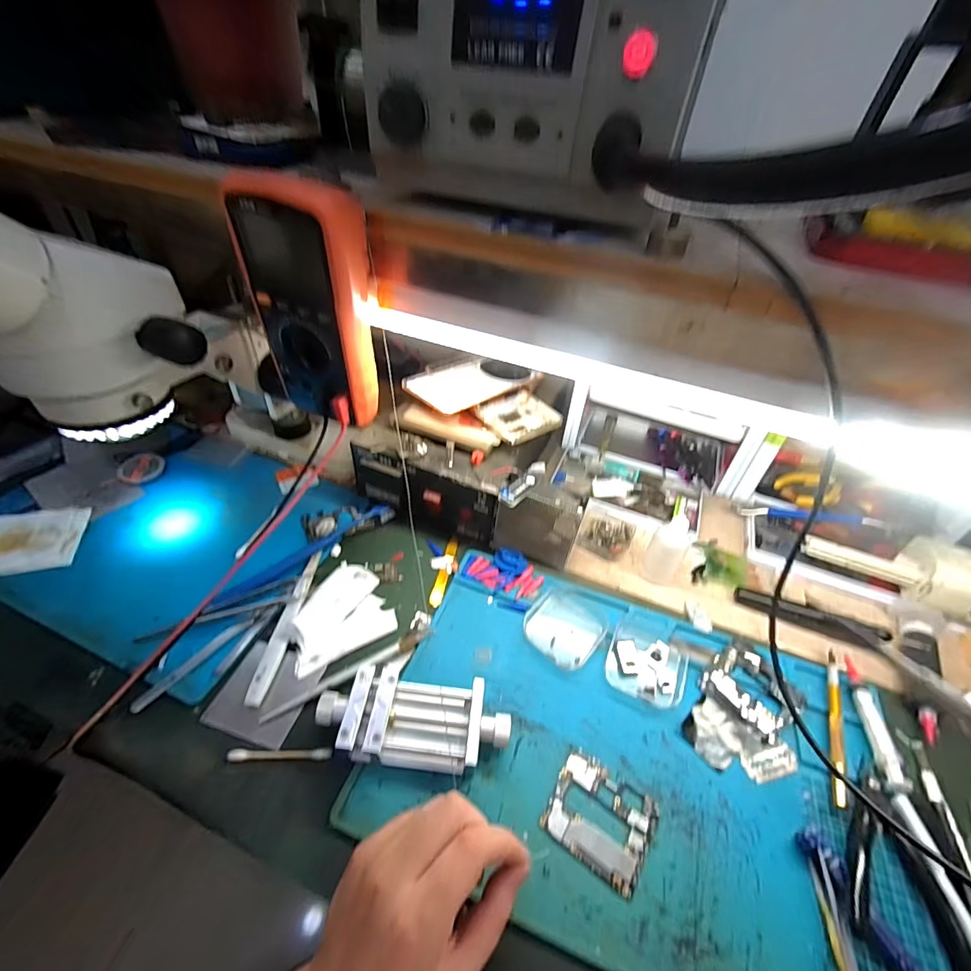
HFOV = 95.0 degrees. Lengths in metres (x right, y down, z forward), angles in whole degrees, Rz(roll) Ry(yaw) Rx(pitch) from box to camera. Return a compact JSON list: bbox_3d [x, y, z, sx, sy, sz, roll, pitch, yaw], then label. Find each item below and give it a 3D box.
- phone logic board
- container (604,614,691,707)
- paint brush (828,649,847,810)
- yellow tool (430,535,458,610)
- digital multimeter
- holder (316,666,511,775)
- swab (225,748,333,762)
[{"bbox_3d":[0.079,0.227,0.305,0.065,0.004,0.058,26,47,21],"label":"phone logic board"},{"bbox_3d":[0.145,0.147,0.392,0.064,0.013,0.083,21,45,17],"label":"container"},{"bbox_3d":[0.281,0.188,0.356,0.009,0.006,0.132,23,46,19],"label":"paint brush"},{"bbox_3d":[-0.041,0.084,0.450,0.013,0.004,0.084,9,43,5],"label":"yellow tool"},{"bbox_3d":[-0.130,-0.133,0.343,0.090,0.171,0.046,18,45,14],"label":"digital multimeter"},{"bbox_3d":[-0.052,0.173,0.330,0.135,0.034,0.059,5,43,1],"label":"holder"},{"bbox_3d":[-0.148,0.194,0.321,0.070,0.007,0.008,1,43,-4],"label":"swab"}]

